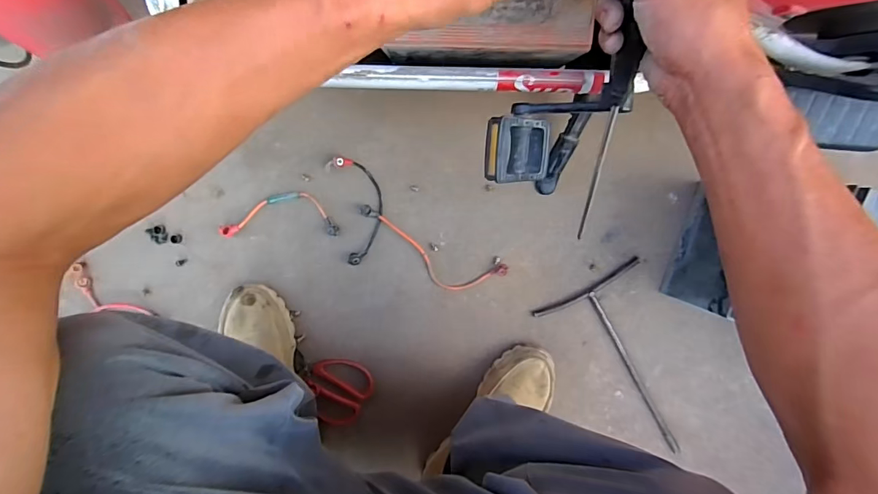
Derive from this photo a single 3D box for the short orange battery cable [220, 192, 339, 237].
[{"bbox_3d":[-0.237,-0.049,0.646,0.172,0.012,0.063,-1,94,-2],"label":"short orange battery cable"}]

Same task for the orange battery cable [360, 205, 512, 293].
[{"bbox_3d":[-0.018,0.015,0.653,0.233,0.021,0.069,23,93,-3],"label":"orange battery cable"}]

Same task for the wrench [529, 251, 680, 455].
[{"bbox_3d":[0.295,0.187,0.677,0.172,0.012,0.295,-29,94,1],"label":"wrench"}]

